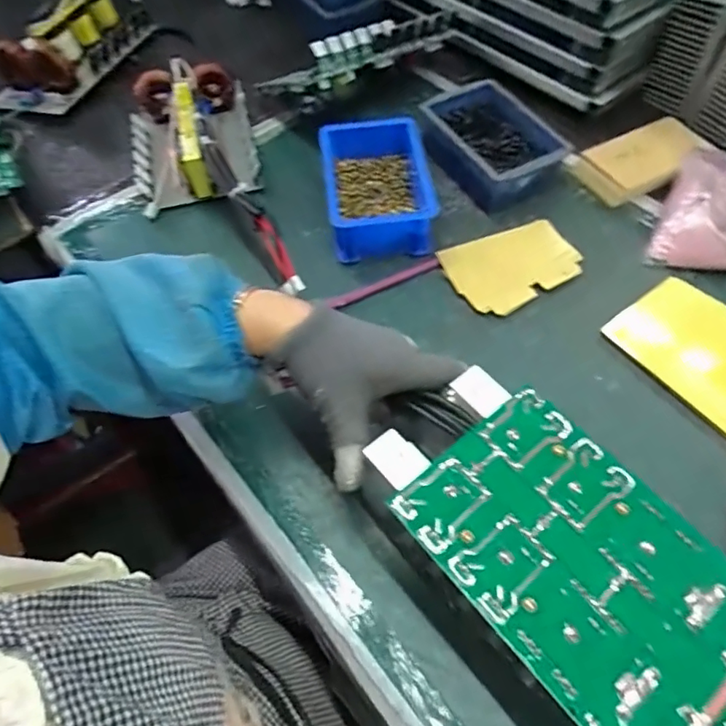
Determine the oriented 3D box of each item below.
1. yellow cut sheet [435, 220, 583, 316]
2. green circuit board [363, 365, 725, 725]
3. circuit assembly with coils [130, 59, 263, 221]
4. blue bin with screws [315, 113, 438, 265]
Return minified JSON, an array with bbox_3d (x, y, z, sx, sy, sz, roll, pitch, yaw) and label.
[{"bbox_3d":[0.138,-0.092,0.504,0.114,0.009,0.081,-24,65,-8],"label":"yellow cut sheet"},{"bbox_3d":[0.117,0.106,0.299,0.122,0.019,0.235,-36,62,-17],"label":"green circuit board"},{"bbox_3d":[-0.189,-0.254,0.594,0.128,0.068,0.185,-14,60,-5],"label":"circuit assembly with coils"},{"bbox_3d":[0.014,-0.174,0.536,0.104,0.055,0.146,-8,59,-1],"label":"blue bin with screws"}]

